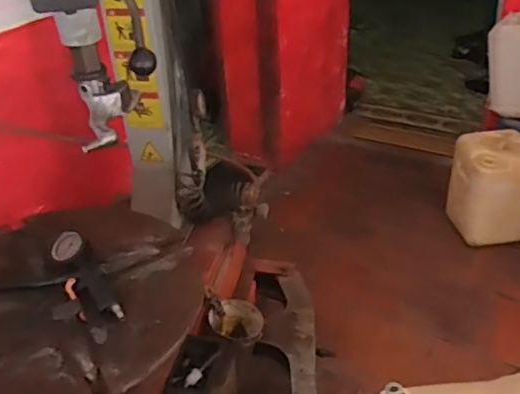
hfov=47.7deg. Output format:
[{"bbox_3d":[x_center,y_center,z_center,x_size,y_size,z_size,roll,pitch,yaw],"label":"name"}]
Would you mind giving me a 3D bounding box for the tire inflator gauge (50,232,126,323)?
[{"bbox_3d":[-0.328,0.148,1.041,0.105,0.061,0.222,-19,36,-22],"label":"tire inflator gauge"}]

